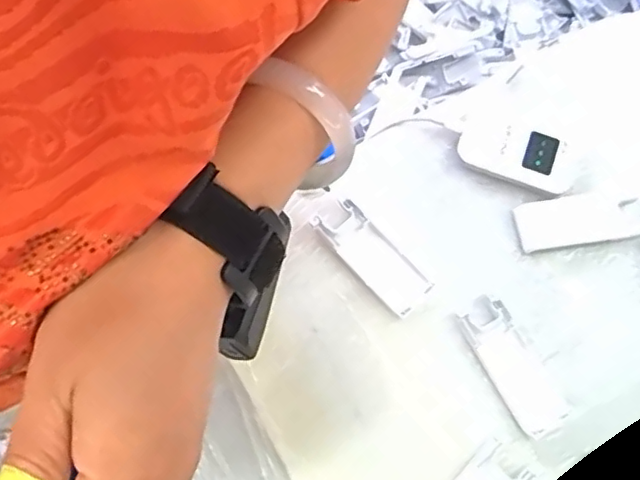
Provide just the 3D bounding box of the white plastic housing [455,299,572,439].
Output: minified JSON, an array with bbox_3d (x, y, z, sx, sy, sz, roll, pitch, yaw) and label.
[{"bbox_3d":[0.147,0.096,0.454,0.039,0.012,0.100,-26,76,-9],"label":"white plastic housing"}]

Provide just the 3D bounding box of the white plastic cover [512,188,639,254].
[{"bbox_3d":[0.213,-0.017,0.492,0.104,0.007,0.042,-8,74,-4],"label":"white plastic cover"}]

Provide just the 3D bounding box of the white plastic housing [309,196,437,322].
[{"bbox_3d":[0.042,0.013,0.473,0.037,0.015,0.099,-42,79,-12],"label":"white plastic housing"}]

